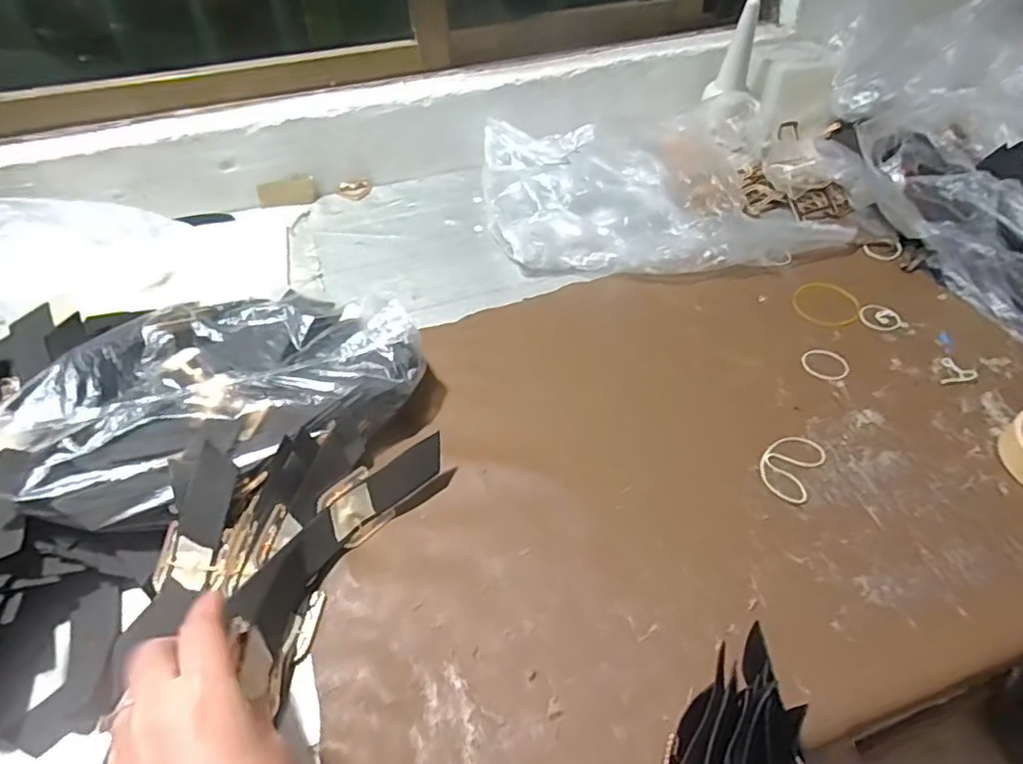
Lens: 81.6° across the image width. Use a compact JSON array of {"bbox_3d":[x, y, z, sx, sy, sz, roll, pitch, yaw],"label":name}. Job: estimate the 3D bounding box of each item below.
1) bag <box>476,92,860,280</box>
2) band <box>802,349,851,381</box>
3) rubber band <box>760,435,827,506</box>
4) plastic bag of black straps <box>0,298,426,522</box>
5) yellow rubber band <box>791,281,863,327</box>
[{"bbox_3d":[0.178,-0.252,0.758,0.402,0.077,0.309,-7,46,-4],"label":"bag"},{"bbox_3d":[0.301,-0.017,0.571,0.040,0.008,0.045,-13,48,-6],"label":"band"},{"bbox_3d":[0.231,0.068,0.490,0.043,0.004,0.072,28,53,26],"label":"rubber band"},{"bbox_3d":[-0.242,0.003,0.506,0.317,0.103,0.191,-24,50,-20],"label":"plastic bag of black straps"},{"bbox_3d":[0.341,-0.085,0.639,0.071,0.006,0.073,-9,47,-3],"label":"yellow rubber band"}]

